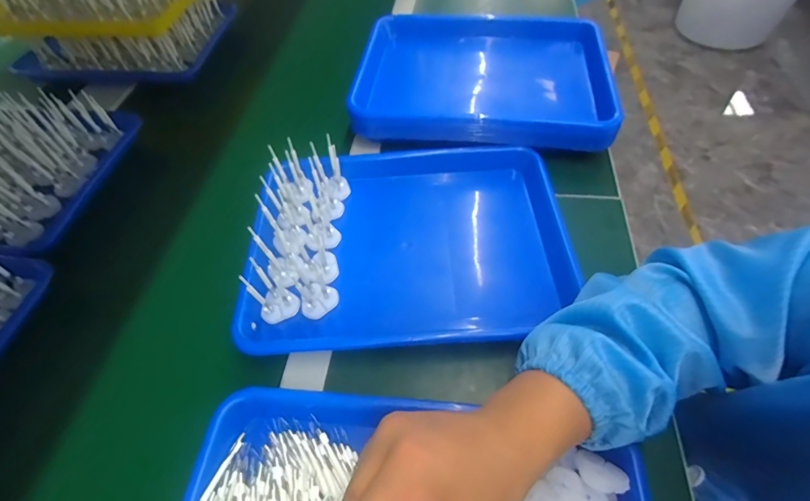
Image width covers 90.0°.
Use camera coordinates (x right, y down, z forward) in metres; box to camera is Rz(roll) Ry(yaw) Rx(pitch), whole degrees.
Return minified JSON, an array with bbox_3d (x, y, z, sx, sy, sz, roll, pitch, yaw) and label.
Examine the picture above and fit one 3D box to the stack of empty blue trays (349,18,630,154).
[{"bbox_3d":[0.110,-0.242,0.567,0.331,0.061,0.257,4,56,7],"label":"stack of empty blue trays"}]

